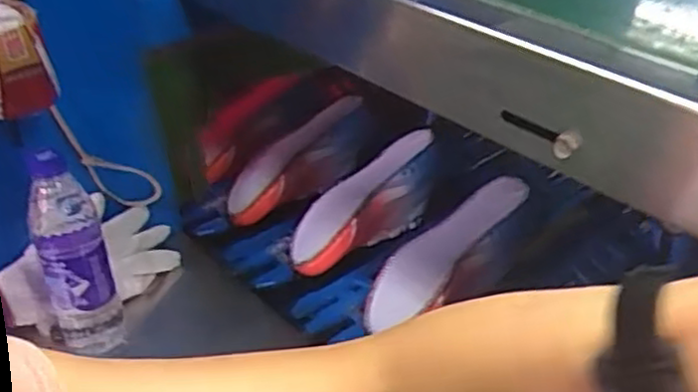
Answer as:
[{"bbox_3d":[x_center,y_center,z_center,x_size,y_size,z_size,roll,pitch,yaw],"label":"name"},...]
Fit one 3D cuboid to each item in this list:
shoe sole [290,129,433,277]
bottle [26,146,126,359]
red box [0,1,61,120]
[{"bbox_3d":[0.009,-0.004,0.935,0.088,0.036,0.251,29,66,32],"label":"shoe sole"},{"bbox_3d":[-0.273,0.058,0.710,0.066,0.211,0.056,-10,37,-16],"label":"bottle"},{"bbox_3d":[-0.311,-0.122,0.654,0.070,0.087,0.061,-19,41,-26],"label":"red box"}]

